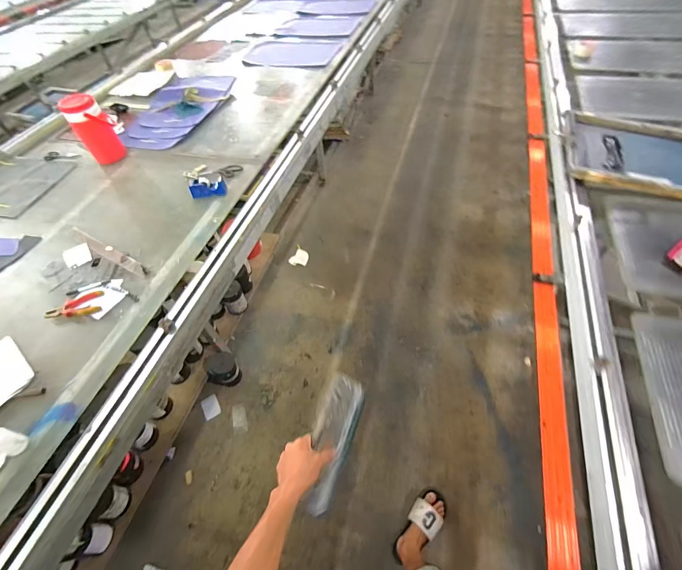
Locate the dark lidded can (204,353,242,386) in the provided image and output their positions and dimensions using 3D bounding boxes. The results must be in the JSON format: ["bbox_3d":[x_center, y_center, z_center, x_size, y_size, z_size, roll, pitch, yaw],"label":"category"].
[{"bbox_3d":[-0.546,0.395,1.560,0.130,0.129,0.135,-22,55,-12],"label":"dark lidded can"}]

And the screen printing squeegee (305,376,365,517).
[{"bbox_3d":[-0.015,0.322,0.688,0.020,0.110,0.257,-7,56,46],"label":"screen printing squeegee"}]

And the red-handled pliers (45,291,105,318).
[{"bbox_3d":[-0.780,0.064,0.981,0.145,0.031,0.083,-22,55,-13],"label":"red-handled pliers"}]

